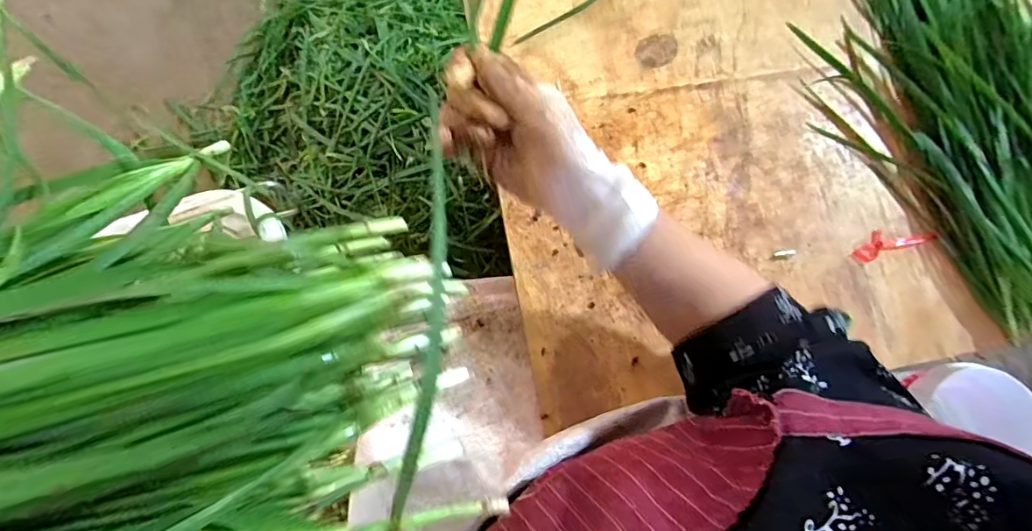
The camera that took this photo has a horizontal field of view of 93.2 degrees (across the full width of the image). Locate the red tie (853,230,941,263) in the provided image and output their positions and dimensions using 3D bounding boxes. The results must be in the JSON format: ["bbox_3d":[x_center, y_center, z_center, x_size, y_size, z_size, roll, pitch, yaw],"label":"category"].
[{"bbox_3d":[0.368,-0.025,0.476,0.087,0.008,0.026,-17,80,-9],"label":"red tie"}]

